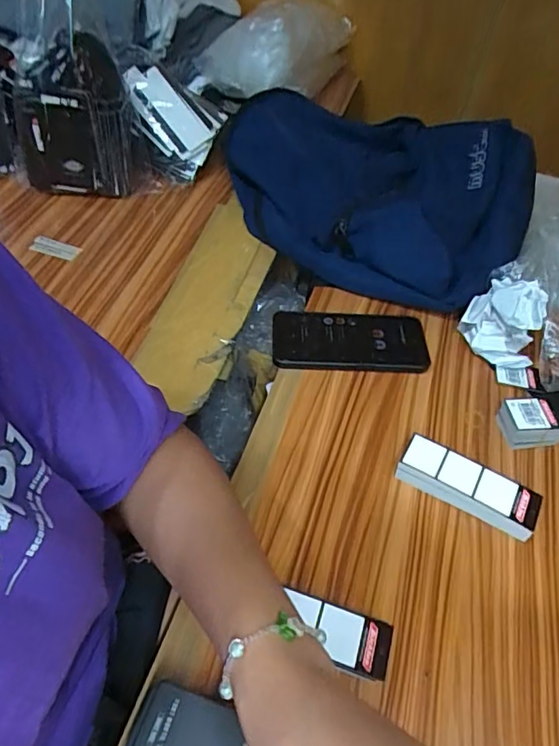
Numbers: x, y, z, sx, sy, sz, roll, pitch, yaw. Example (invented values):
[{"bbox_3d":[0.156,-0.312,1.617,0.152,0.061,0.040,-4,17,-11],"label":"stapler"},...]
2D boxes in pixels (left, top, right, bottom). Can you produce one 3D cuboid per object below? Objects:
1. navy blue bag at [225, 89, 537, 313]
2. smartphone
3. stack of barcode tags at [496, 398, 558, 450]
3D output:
[{"bbox_3d":[0.116,-0.248,0.671,0.395,0.113,0.291,19,52,10],"label":"navy blue bag"},{"bbox_3d":[0.078,-0.035,0.564,0.168,0.017,0.077,2,51,-3],"label":"smartphone"},{"bbox_3d":[0.245,0.050,0.498,0.053,0.037,0.043,-2,51,-7],"label":"stack of barcode tags"}]

